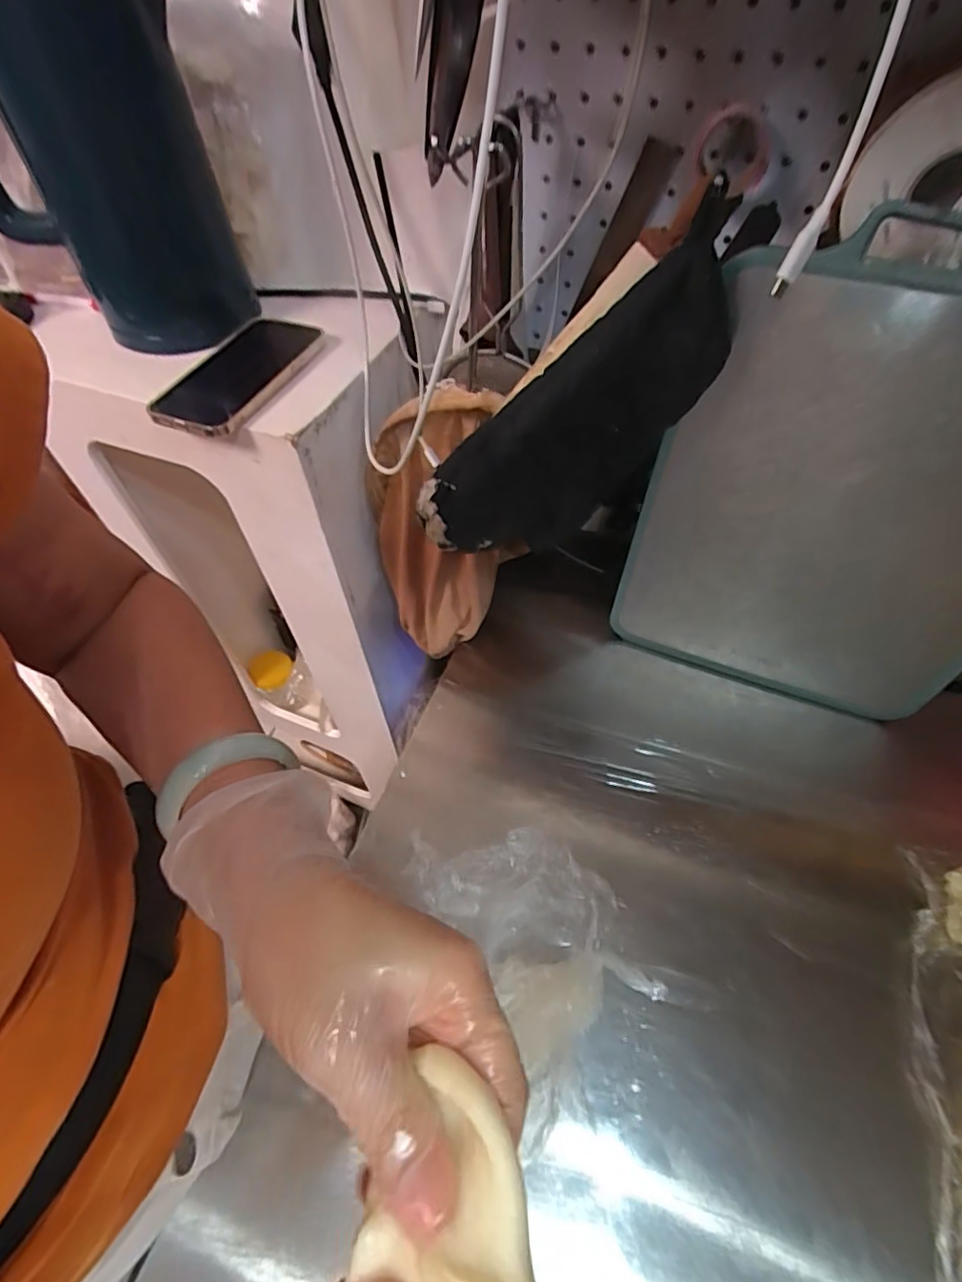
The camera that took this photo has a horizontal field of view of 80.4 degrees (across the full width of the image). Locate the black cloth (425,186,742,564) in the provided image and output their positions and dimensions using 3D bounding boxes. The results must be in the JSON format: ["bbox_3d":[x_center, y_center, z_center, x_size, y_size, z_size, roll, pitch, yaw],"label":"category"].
[{"bbox_3d":[0.076,-0.138,0.384,0.245,0.132,0.049,-42,63,7],"label":"black cloth"}]

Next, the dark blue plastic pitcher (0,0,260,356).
[{"bbox_3d":[-0.312,-0.384,0.472,0.167,0.245,0.135,-28,54,-18],"label":"dark blue plastic pitcher"}]

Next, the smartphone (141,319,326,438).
[{"bbox_3d":[-0.211,-0.233,0.495,0.088,0.012,0.153,18,59,13],"label":"smartphone"}]

